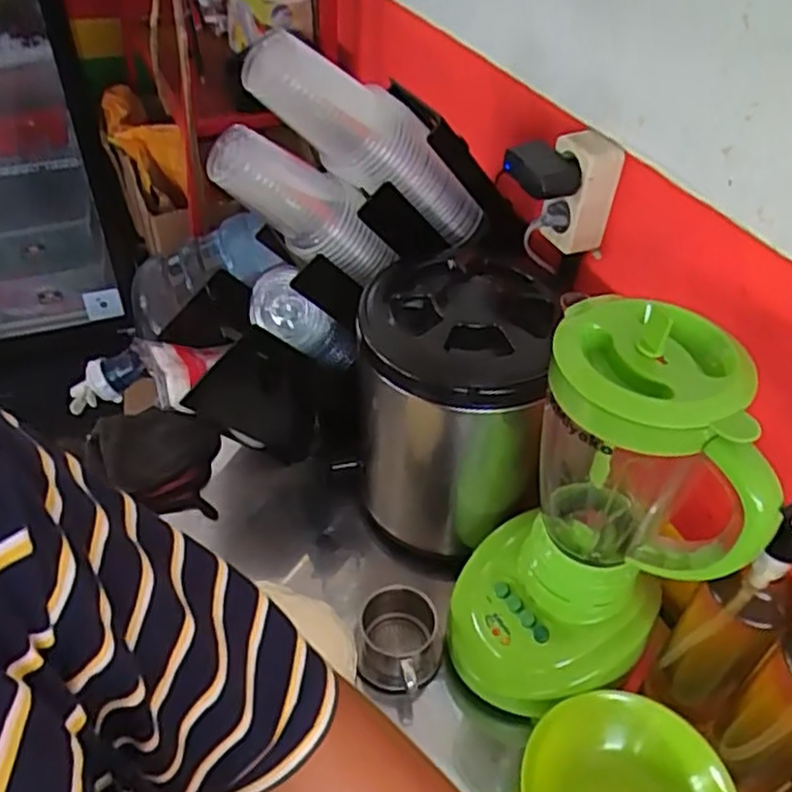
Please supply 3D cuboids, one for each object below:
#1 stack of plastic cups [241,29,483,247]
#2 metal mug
[{"bbox_3d":[-0.013,-0.244,0.713,0.318,0.087,0.076,23,24,-46],"label":"stack of plastic cups"},{"bbox_3d":[0.005,0.244,0.704,0.084,0.067,0.089,4,43,0],"label":"metal mug"}]

